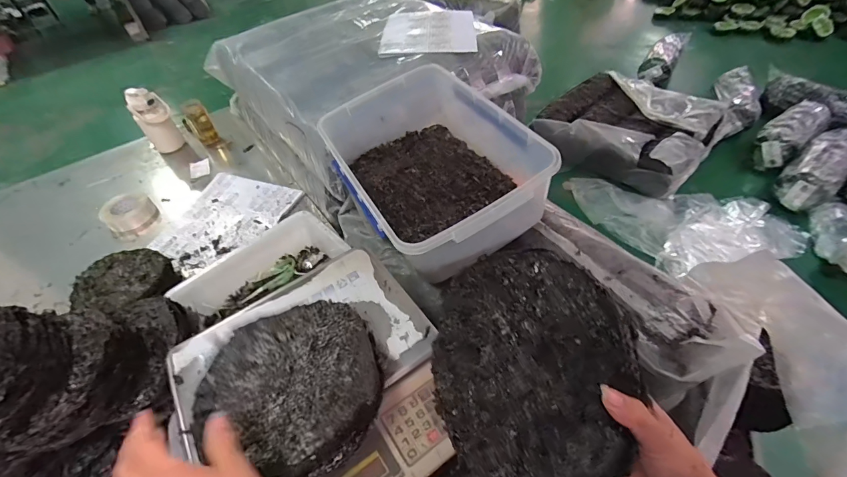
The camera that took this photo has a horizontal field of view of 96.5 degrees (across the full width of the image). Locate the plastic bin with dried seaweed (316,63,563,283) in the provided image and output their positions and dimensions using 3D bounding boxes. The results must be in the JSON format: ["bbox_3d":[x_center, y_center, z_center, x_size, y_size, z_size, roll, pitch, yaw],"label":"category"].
[{"bbox_3d":[0.004,-0.143,0.712,0.296,0.144,0.433,-26,50,-17],"label":"plastic bin with dried seaweed"}]

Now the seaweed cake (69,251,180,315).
[{"bbox_3d":[-0.720,0.112,0.918,0.201,0.061,0.185,-3,47,4],"label":"seaweed cake"}]

